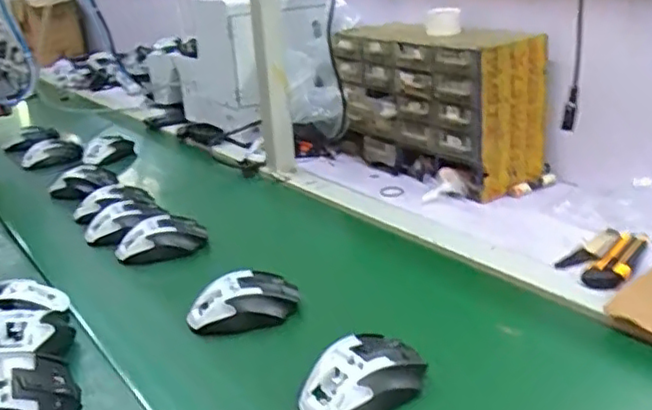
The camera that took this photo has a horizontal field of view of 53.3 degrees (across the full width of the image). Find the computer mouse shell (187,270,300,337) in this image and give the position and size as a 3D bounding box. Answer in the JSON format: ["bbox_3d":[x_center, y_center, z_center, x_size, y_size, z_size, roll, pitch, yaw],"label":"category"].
[{"bbox_3d":[-0.087,0.102,0.687,0.113,0.038,0.060,-12,22,-16],"label":"computer mouse shell"}]

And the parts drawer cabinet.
[{"bbox_3d":[0.162,-0.158,1.035,0.149,0.219,0.337,-19,25,-31],"label":"parts drawer cabinet"}]

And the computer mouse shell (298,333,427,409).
[{"bbox_3d":[0.030,0.152,0.552,0.109,0.050,0.064,-20,26,-33],"label":"computer mouse shell"}]

